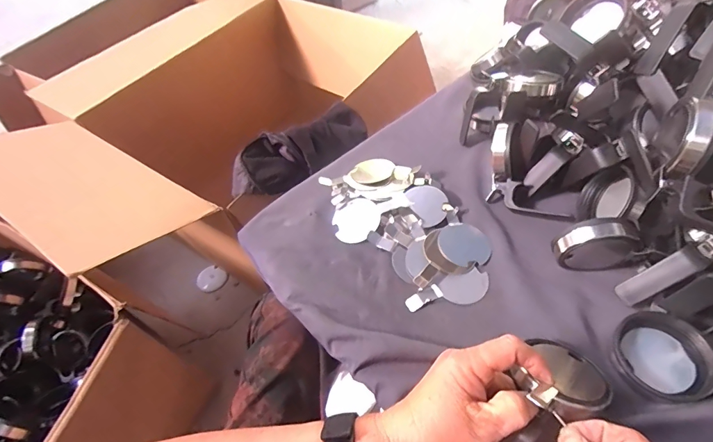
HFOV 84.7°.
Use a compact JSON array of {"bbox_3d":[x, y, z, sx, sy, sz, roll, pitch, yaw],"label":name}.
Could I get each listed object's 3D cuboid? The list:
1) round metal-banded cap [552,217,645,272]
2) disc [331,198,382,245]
[{"bbox_3d":[0.223,0.027,0.372,0.071,0.058,0.029,-6,53,1],"label":"round metal-banded cap"},{"bbox_3d":[0.000,-0.002,0.454,0.052,0.011,0.056,-3,53,4],"label":"disc"}]

